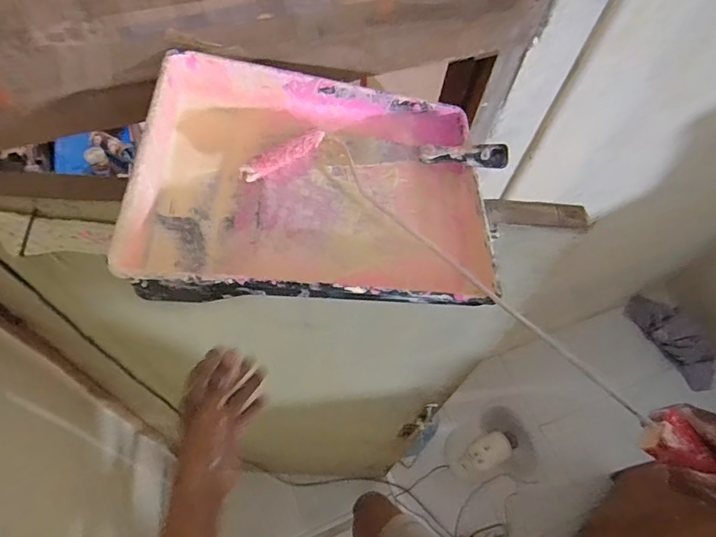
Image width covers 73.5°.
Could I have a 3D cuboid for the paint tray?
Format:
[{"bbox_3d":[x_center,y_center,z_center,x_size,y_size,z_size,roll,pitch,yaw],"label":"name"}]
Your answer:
[{"bbox_3d":[-0.038,-0.092,0.503,0.343,0.093,0.274,0,60,-3],"label":"paint tray"}]

